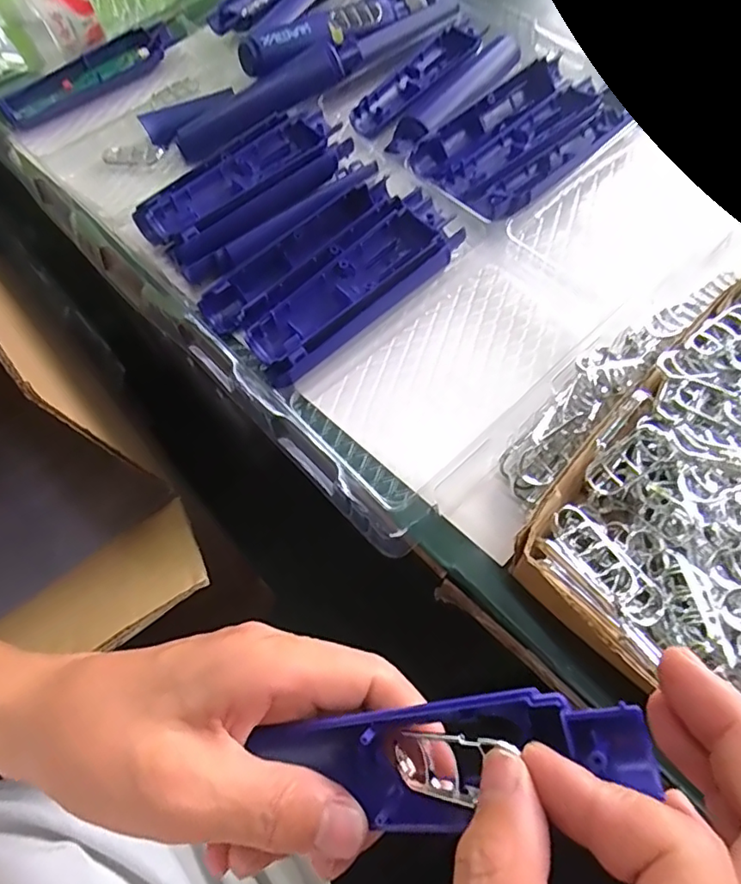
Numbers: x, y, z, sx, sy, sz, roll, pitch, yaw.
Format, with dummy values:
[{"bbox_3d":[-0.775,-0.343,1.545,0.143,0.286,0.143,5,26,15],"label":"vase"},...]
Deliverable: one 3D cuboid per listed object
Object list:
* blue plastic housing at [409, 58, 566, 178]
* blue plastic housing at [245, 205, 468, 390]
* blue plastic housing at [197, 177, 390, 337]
[{"bbox_3d":[0.094,-0.264,0.447,0.161,0.020,0.028,-40,68,-15],"label":"blue plastic housing"},{"bbox_3d":[-0.008,-0.100,0.374,0.049,0.027,0.168,41,73,20],"label":"blue plastic housing"},{"bbox_3d":[-0.048,-0.134,0.392,0.165,0.021,0.030,-39,68,-14],"label":"blue plastic housing"}]

